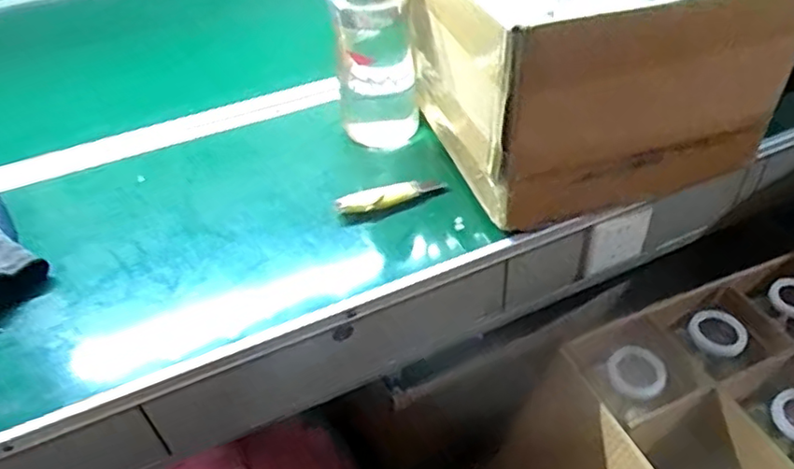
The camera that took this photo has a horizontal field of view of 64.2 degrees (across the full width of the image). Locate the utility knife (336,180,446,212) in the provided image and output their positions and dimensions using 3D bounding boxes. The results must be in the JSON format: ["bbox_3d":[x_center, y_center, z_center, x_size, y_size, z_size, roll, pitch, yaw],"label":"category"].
[{"bbox_3d":[-0.007,-0.040,0.629,0.108,0.014,0.021,-17,45,-13],"label":"utility knife"}]

